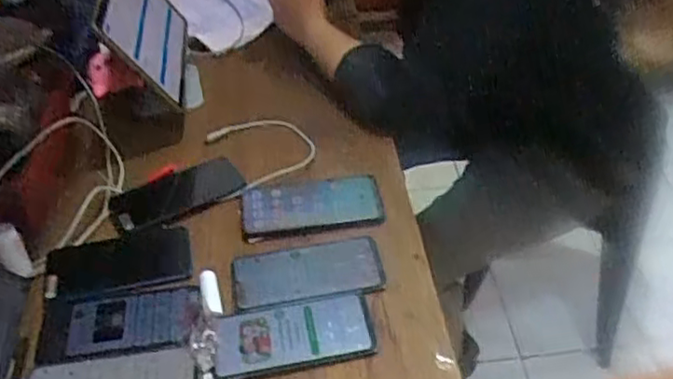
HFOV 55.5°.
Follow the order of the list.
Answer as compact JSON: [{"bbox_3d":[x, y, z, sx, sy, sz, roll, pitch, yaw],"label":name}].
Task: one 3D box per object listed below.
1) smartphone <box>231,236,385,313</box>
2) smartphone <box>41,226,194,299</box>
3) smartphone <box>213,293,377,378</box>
[{"bbox_3d":[-0.032,0.093,0.724,0.168,0.005,0.085,-12,44,-8],"label":"smartphone"},{"bbox_3d":[-0.252,0.082,0.739,0.160,0.005,0.077,-12,44,-7],"label":"smartphone"},{"bbox_3d":[-0.044,0.147,0.661,0.159,0.011,0.076,-10,44,-6],"label":"smartphone"}]

